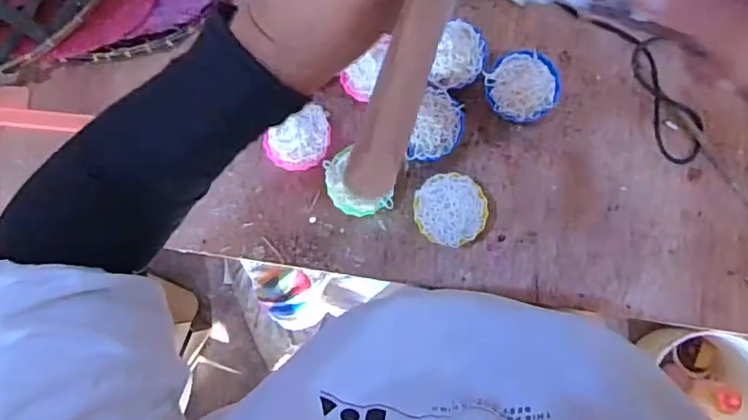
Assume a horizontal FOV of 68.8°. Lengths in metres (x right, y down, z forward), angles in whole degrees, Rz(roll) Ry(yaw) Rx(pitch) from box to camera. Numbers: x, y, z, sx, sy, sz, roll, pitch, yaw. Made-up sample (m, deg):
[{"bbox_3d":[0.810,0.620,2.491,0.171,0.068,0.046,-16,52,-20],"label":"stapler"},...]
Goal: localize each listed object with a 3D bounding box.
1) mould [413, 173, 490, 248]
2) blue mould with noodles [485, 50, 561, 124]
[{"bbox_3d":[0.067,0.000,0.481,0.059,0.041,0.062,-1,84,11],"label":"mould"},{"bbox_3d":[0.131,-0.107,0.481,0.060,0.032,0.062,-1,84,11],"label":"blue mould with noodles"}]

